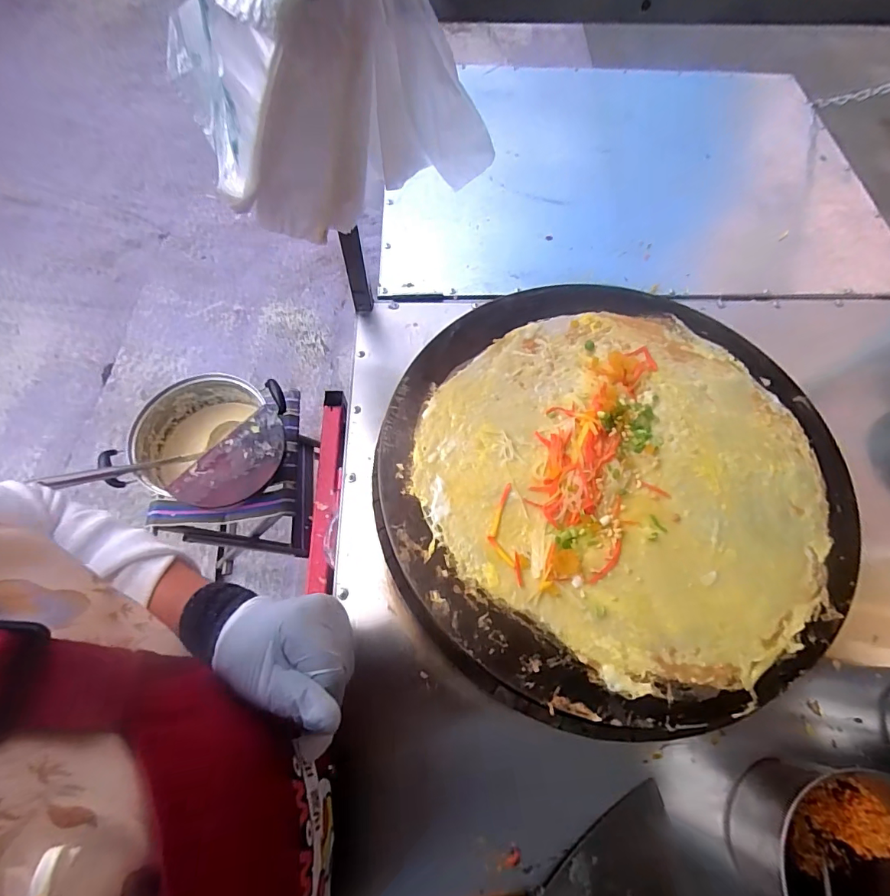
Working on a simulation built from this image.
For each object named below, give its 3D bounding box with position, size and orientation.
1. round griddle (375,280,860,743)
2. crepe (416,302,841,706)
[{"bbox_3d":[0.153,0.023,0.435,0.404,0.031,0.432,0,67,1],"label":"round griddle"},{"bbox_3d":[0.166,0.018,0.423,0.334,0.009,0.352,0,67,1],"label":"crepe"}]

